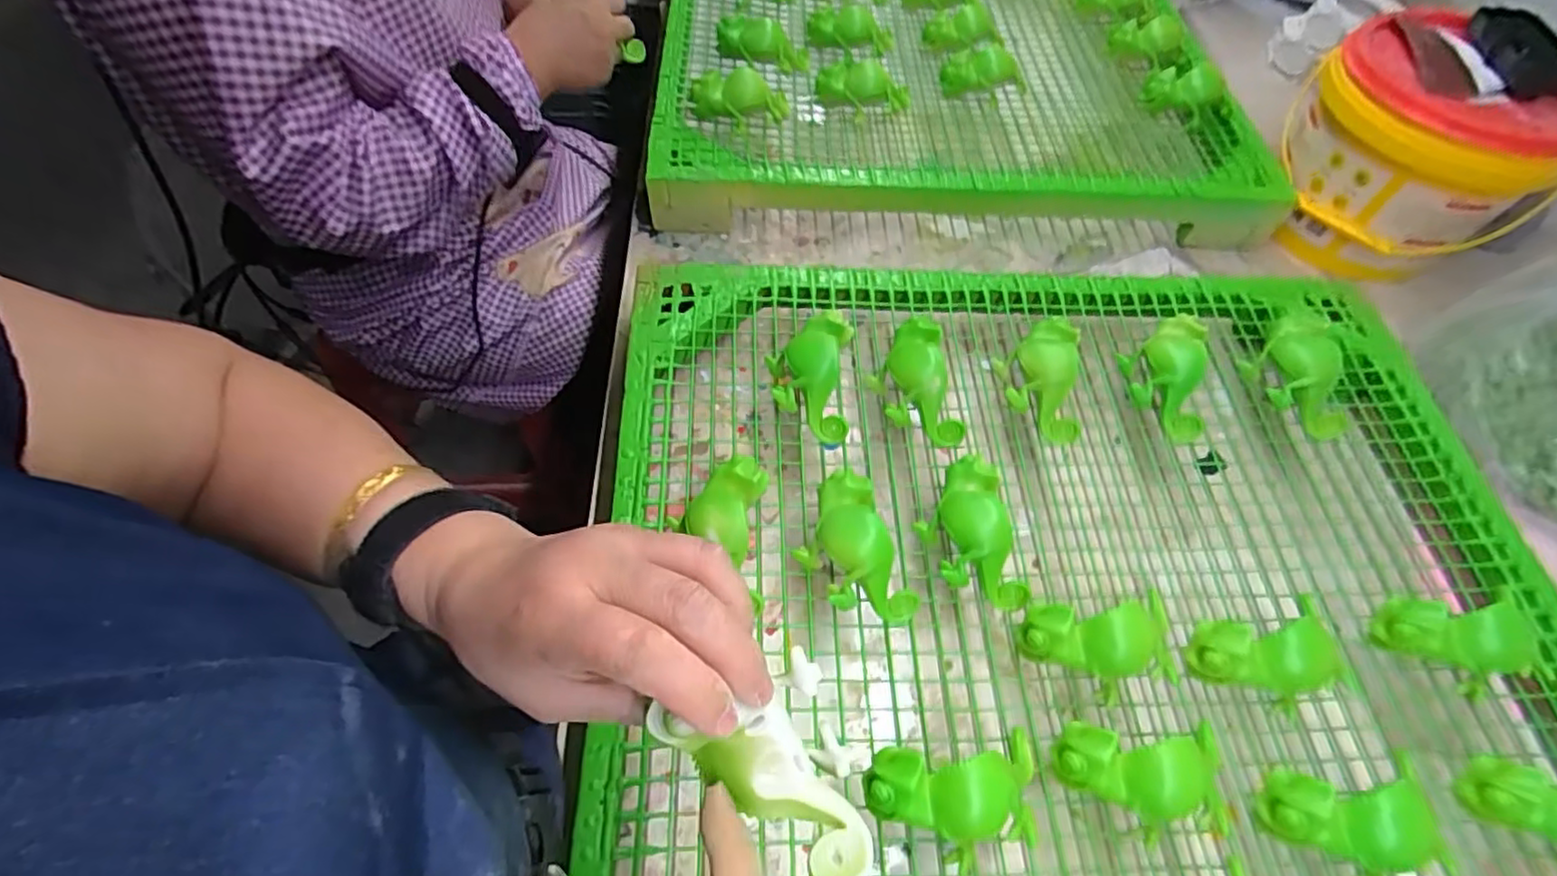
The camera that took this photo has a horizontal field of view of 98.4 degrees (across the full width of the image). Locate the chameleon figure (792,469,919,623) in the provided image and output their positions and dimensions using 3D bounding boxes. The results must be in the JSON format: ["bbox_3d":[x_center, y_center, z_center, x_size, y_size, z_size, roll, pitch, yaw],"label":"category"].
[{"bbox_3d":[0.043,0.069,0.412,0.053,0.044,0.091,-19,61,-13],"label":"chameleon figure"}]

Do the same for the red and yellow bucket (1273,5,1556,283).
[{"bbox_3d":[0.581,-0.265,0.617,0.174,0.164,0.202,-37,66,-22],"label":"red and yellow bucket"}]

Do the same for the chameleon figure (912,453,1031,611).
[{"bbox_3d":[0.120,0.062,0.427,0.054,0.049,0.095,-10,59,-8],"label":"chameleon figure"}]

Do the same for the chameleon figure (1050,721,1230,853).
[{"bbox_3d":[0.196,0.181,0.357,0.096,0.045,0.053,0,58,-2],"label":"chameleon figure"}]

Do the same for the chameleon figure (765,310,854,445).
[{"bbox_3d":[0.021,-0.044,0.473,0.057,0.034,0.084,5,58,1],"label":"chameleon figure"}]

